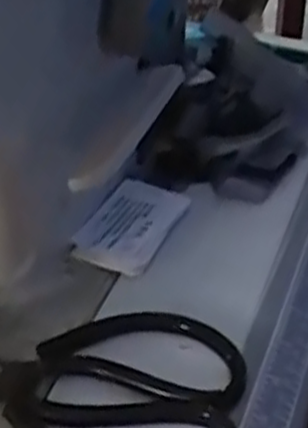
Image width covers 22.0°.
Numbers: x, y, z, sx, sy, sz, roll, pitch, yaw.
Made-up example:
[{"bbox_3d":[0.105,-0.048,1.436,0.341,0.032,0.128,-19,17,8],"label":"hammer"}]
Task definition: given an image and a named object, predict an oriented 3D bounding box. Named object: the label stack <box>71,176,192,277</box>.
[{"bbox_3d":[-0.013,0.005,0.468,0.044,0.012,0.071,16,41,19],"label":"label stack"}]

